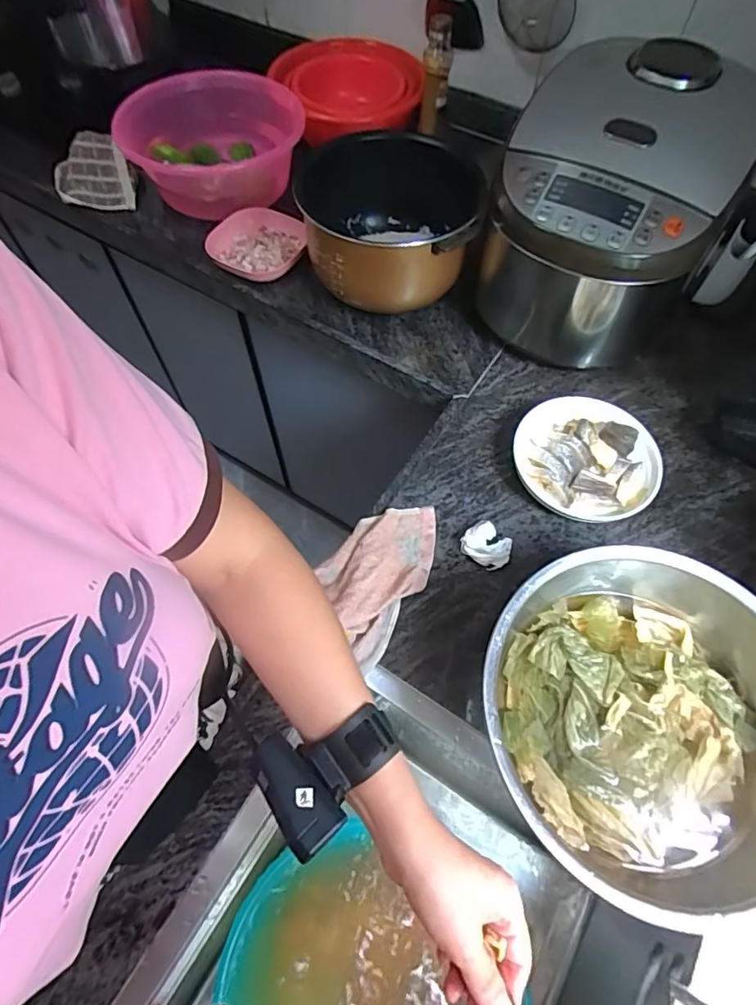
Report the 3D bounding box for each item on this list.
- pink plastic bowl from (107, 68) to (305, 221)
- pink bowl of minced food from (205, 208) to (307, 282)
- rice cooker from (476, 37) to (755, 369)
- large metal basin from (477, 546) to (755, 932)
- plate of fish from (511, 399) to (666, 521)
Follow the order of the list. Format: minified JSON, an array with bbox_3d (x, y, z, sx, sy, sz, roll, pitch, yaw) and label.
[{"bbox_3d":[-0.276,-0.584,0.874,0.266,0.109,0.241,12,61,6],"label":"pink plastic bowl"},{"bbox_3d":[-0.187,-0.402,0.827,0.138,0.027,0.138,30,64,15],"label":"pink bowl of minced food"},{"bbox_3d":[0.277,-0.347,0.668,0.243,0.274,0.281,33,65,16],"label":"rice cooker"},{"bbox_3d":[0.242,0.182,0.474,0.305,0.108,0.261,-16,62,-10],"label":"large metal basin"},{"bbox_3d":[0.250,-0.052,0.642,0.164,0.037,0.153,1,61,-1],"label":"plate of fish"}]

